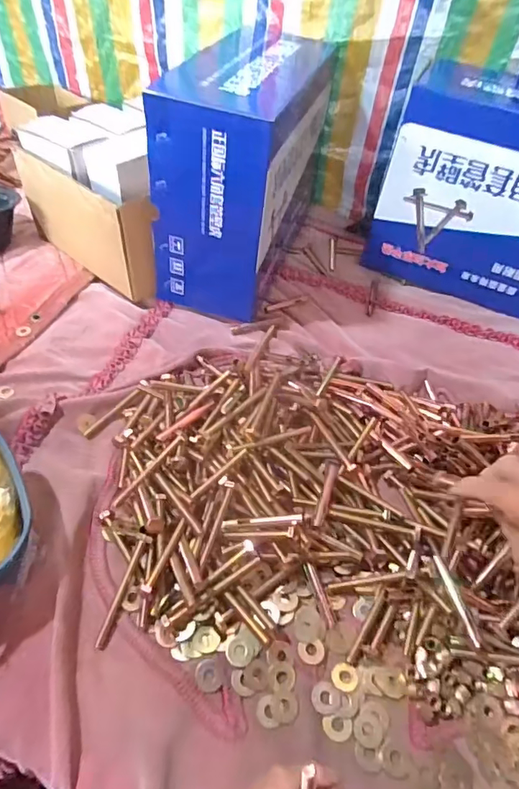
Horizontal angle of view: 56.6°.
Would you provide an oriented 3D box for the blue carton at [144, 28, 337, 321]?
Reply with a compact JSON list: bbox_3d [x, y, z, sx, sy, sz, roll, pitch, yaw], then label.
[{"bbox_3d":[-0.024,-0.376,0.792,0.198,0.299,0.419,14,49,6],"label":"blue carton"}]

